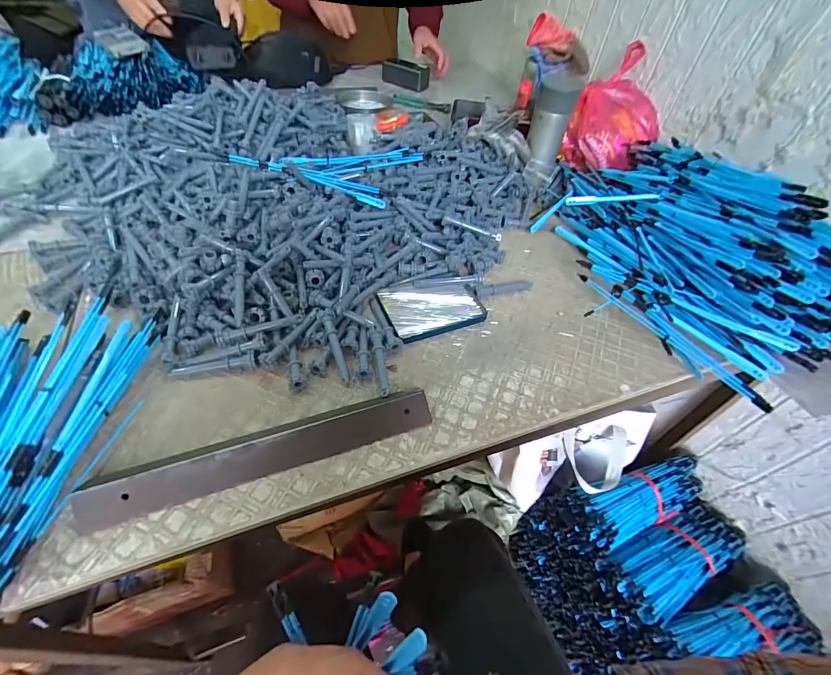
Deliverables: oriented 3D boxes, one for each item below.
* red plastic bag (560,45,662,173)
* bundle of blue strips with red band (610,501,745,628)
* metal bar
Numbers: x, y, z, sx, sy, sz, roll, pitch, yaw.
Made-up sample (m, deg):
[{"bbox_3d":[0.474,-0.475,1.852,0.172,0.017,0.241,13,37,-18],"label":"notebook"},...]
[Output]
[{"bbox_3d":[0.388,-0.430,0.756,0.151,0.180,0.158,-21,55,-22],"label":"red plastic bag"},{"bbox_3d":[0.496,0.393,0.710,0.303,0.066,0.112,-16,53,-19],"label":"bundle of blue strips with red band"},{"bbox_3d":[-0.139,0.103,0.375,0.313,0.026,0.047,-14,52,-17],"label":"metal bar"}]

